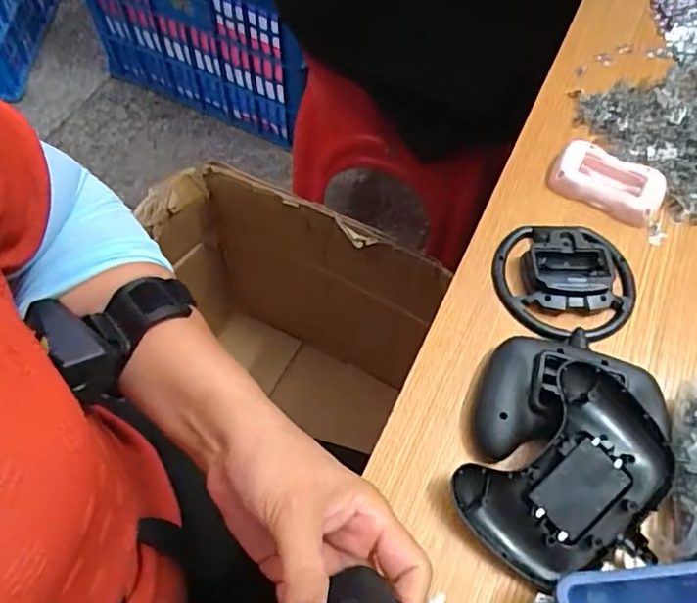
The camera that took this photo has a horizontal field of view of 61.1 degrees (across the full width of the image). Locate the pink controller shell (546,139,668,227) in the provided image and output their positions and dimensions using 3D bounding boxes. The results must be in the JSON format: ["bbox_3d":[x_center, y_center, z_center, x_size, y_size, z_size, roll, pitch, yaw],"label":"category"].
[{"bbox_3d":[0.212,-0.099,0.482,0.086,0.014,0.053,28,64,14],"label":"pink controller shell"}]

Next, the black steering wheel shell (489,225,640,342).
[{"bbox_3d":[0.164,-0.021,0.439,0.102,0.017,0.097,1,61,-1],"label":"black steering wheel shell"}]

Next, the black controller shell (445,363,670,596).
[{"bbox_3d":[0.130,0.104,0.357,0.101,0.022,0.125,31,80,12],"label":"black controller shell"}]

